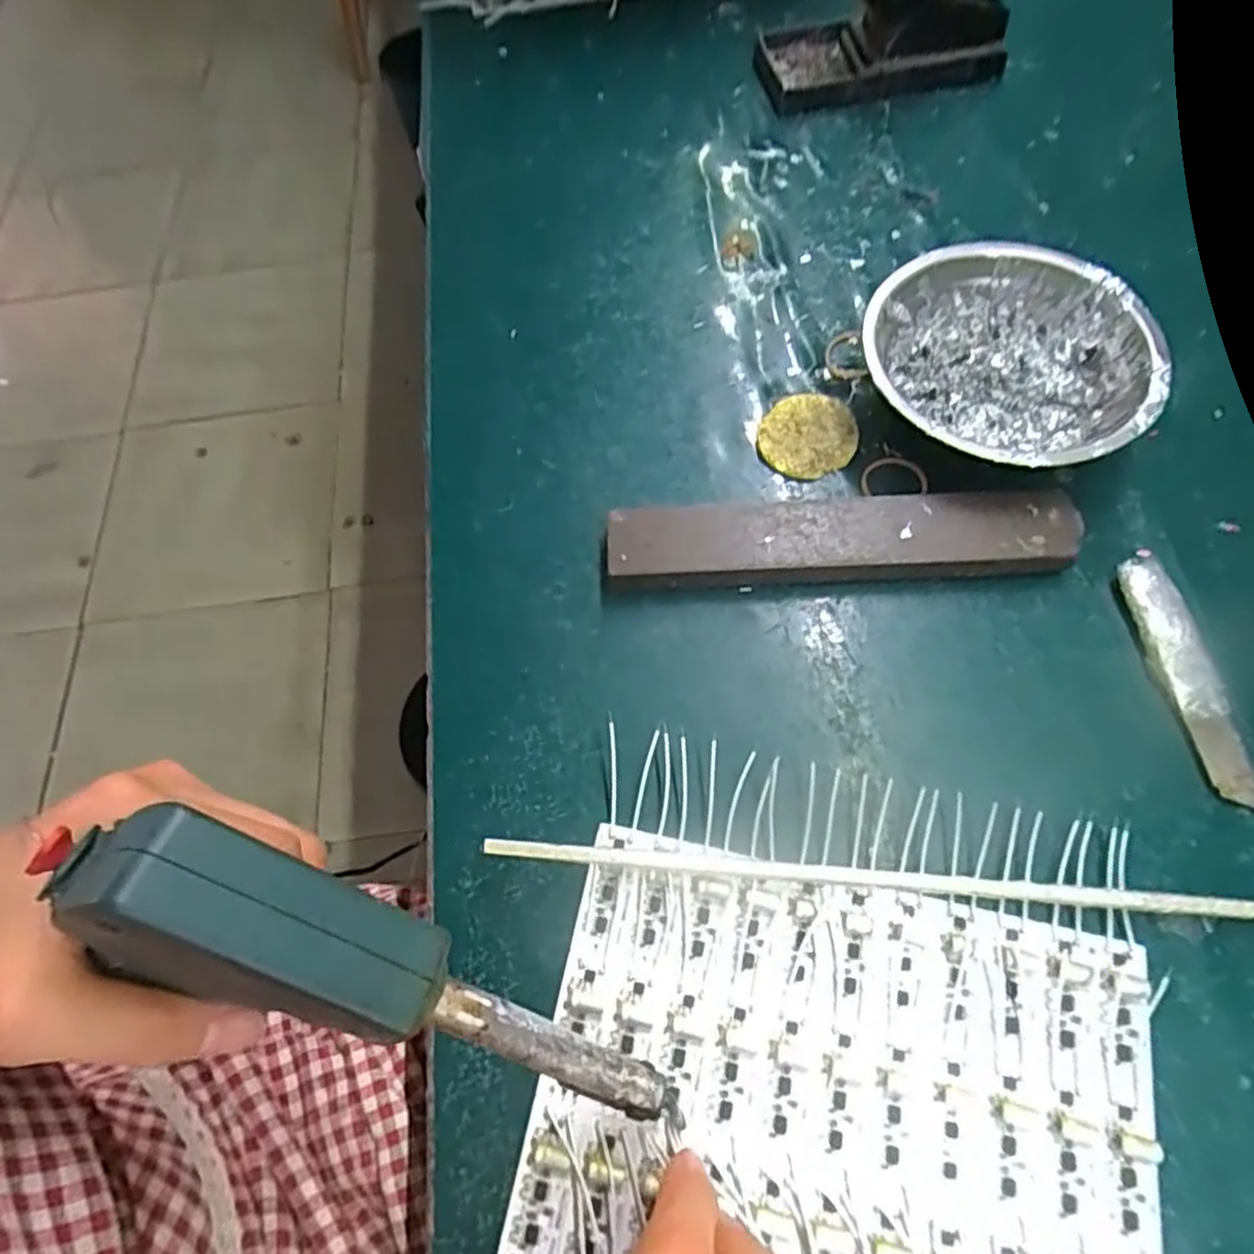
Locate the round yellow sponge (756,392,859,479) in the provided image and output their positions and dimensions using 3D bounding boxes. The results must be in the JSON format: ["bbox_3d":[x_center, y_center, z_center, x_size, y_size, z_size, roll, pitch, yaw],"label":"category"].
[{"bbox_3d":[0.088,-0.093,0.353,0.044,0.005,0.047,-1,65,3],"label":"round yellow sponge"}]

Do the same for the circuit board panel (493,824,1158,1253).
[{"bbox_3d":[0.059,0.196,0.222,0.192,0.010,0.228,11,66,8],"label":"circuit board panel"}]

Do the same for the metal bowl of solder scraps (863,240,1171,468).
[{"bbox_3d":[0.172,-0.117,0.340,0.123,0.039,0.120,-1,65,3],"label":"metal bowl of solder scraps"}]

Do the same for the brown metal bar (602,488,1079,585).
[{"bbox_3d":[0.092,-0.038,0.324,0.198,0.017,0.039,-2,65,3],"label":"brown metal bar"}]

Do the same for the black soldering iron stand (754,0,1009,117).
[{"bbox_3d":[0.152,-0.363,0.438,0.144,0.059,0.075,-12,65,-2],"label":"black soldering iron stand"}]

